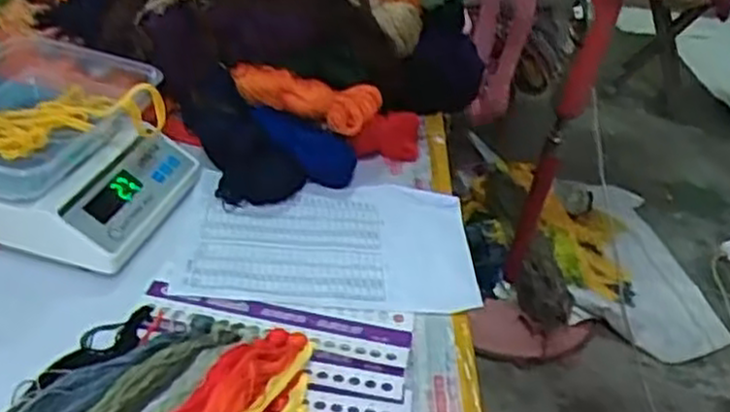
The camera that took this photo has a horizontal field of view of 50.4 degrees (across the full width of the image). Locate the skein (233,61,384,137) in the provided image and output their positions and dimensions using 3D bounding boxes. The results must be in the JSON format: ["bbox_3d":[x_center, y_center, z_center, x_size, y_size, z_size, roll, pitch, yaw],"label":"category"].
[{"bbox_3d":[-0.071,-0.129,0.925,0.177,0.044,0.055,8,35,0],"label":"skein"}]

